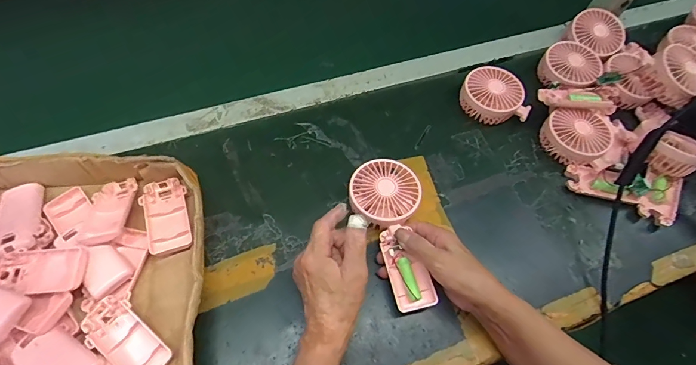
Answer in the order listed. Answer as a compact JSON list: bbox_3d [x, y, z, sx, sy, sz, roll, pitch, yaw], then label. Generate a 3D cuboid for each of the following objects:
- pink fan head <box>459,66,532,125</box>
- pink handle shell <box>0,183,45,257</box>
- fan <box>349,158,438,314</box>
[{"bbox_3d":[0.216,-0.128,0.539,0.086,0.048,0.083,1,63,-2],"label":"pink fan head"},{"bbox_3d":[-0.374,0.040,0.410,0.042,0.018,0.090,-17,65,-11],"label":"pink handle shell"},{"bbox_3d":[0.057,0.056,0.434,0.082,0.029,0.183,-11,70,-8],"label":"fan"}]

